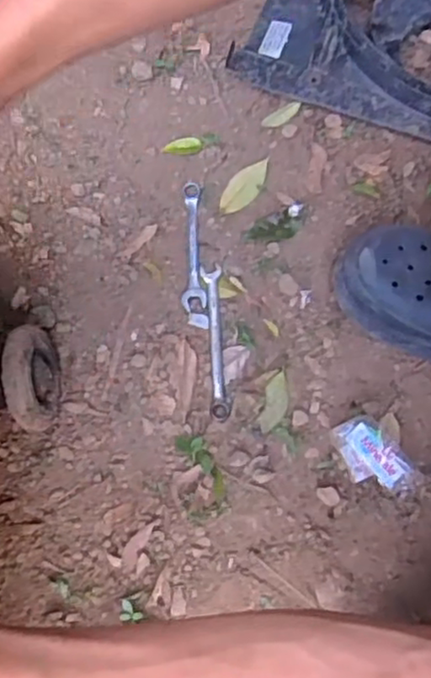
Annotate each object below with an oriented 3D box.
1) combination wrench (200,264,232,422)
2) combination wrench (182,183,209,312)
[{"bbox_3d":[0.000,0.000,0.676,0.020,0.006,0.165,-2,71,-3],"label":"combination wrench"},{"bbox_3d":[-0.025,-0.099,0.709,0.024,0.011,0.144,-3,71,-3],"label":"combination wrench"}]

